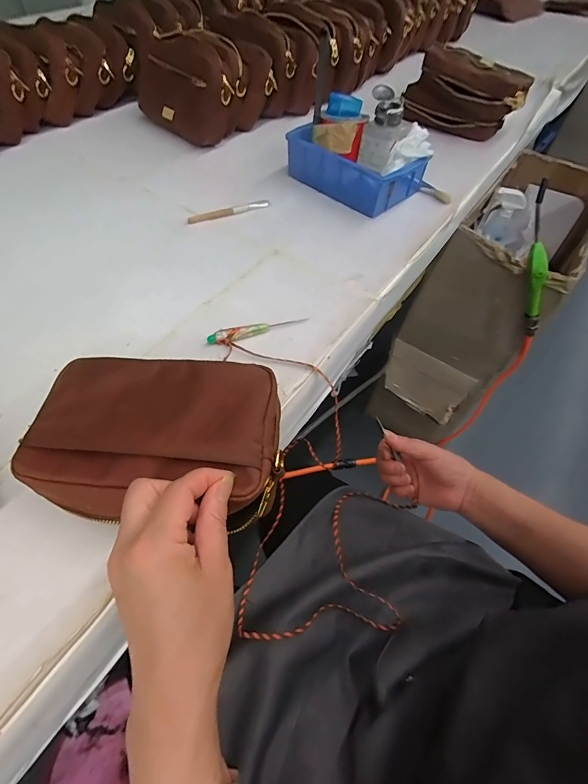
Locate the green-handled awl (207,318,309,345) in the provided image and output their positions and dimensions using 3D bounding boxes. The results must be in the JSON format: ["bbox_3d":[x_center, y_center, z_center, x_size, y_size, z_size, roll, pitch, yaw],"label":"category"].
[{"bbox_3d":[-0.040,-0.071,0.427,0.113,0.013,0.018,-19,57,-16],"label":"green-handled awl"}]

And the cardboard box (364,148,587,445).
[{"bbox_3d":[0.469,-0.242,0.904,0.227,0.431,0.456,33,60,17],"label":"cardboard box"}]

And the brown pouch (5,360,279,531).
[{"bbox_3d":[-0.107,0.035,0.305,0.188,0.055,0.125,2,54,-1],"label":"brown pouch"}]

